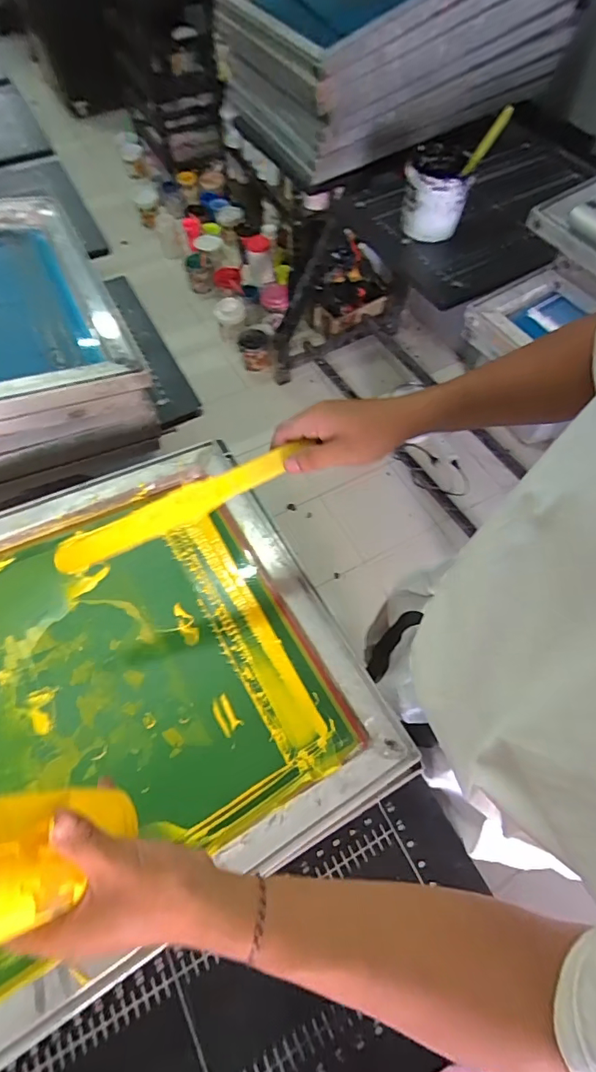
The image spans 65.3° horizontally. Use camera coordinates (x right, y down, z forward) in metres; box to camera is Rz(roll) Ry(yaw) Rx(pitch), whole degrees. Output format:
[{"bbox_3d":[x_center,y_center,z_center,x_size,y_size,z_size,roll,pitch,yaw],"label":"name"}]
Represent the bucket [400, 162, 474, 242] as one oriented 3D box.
[{"bbox_3d":[0.255,-0.630,0.883,0.118,0.118,0.100,15,64,8],"label":"bucket"}]

